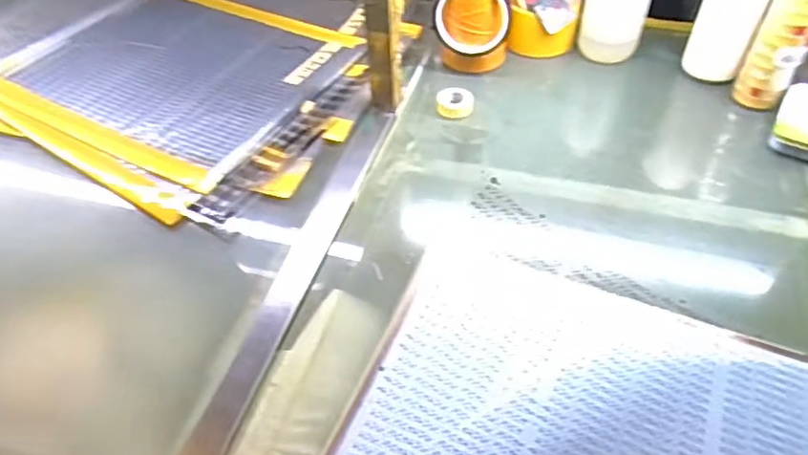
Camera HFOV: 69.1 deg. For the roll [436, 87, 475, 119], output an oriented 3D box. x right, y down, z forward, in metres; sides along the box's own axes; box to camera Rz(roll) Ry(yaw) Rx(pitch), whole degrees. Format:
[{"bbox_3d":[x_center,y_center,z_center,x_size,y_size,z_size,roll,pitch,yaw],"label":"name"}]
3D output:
[{"bbox_3d":[0.060,-0.147,0.687,0.043,0.017,0.036,1,48,3],"label":"roll"}]

